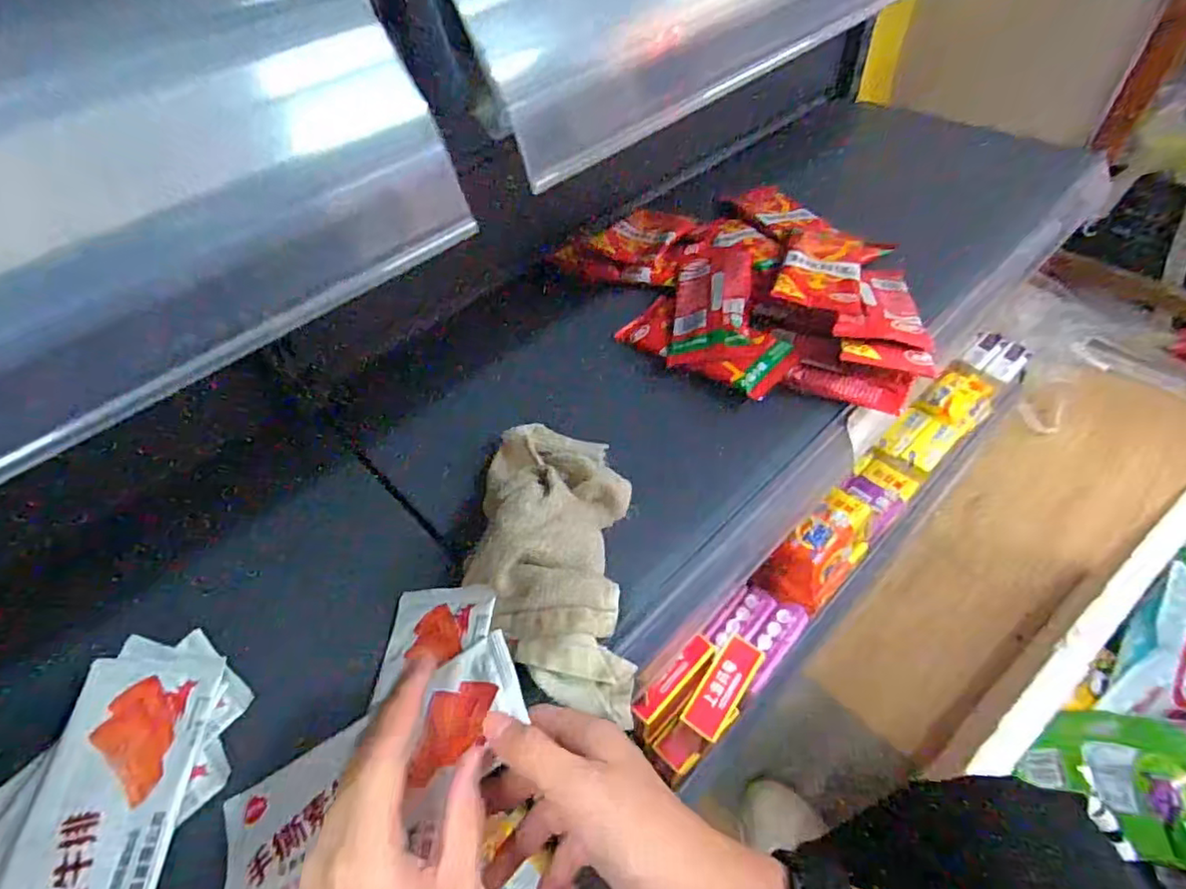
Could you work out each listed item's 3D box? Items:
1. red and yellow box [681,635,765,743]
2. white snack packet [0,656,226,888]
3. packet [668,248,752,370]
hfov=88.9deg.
[{"bbox_3d":[0.113,0.207,0.518,0.037,0.017,0.089,28,57,25],"label":"red and yellow box"},{"bbox_3d":[-0.262,0.203,0.320,0.074,0.011,0.175,4,55,-8],"label":"white snack packet"},{"bbox_3d":[0.114,-0.138,0.581,0.070,0.032,0.161,5,50,9],"label":"packet"}]

